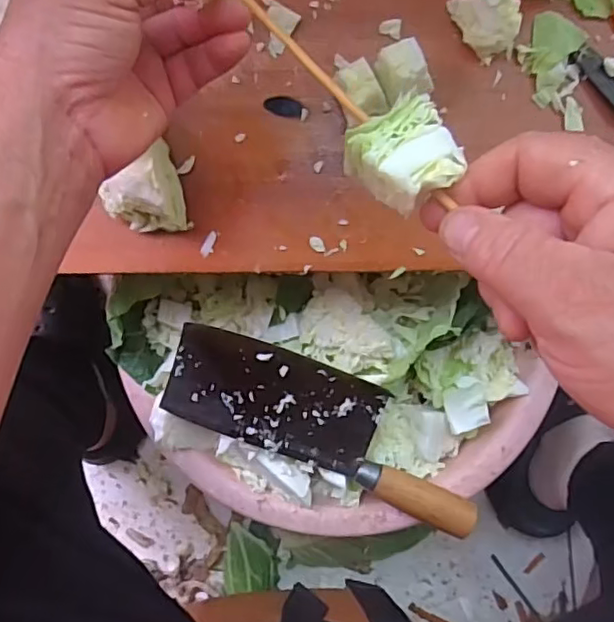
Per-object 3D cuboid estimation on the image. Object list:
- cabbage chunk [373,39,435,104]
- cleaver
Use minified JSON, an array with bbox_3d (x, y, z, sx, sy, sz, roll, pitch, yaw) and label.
[{"bbox_3d":[0.062,-0.152,0.383,0.029,0.029,0.033,-20,88,0],"label":"cabbage chunk"},{"bbox_3d":[0.017,0.089,0.476,0.262,0.020,0.081,23,88,2],"label":"cleaver"}]

